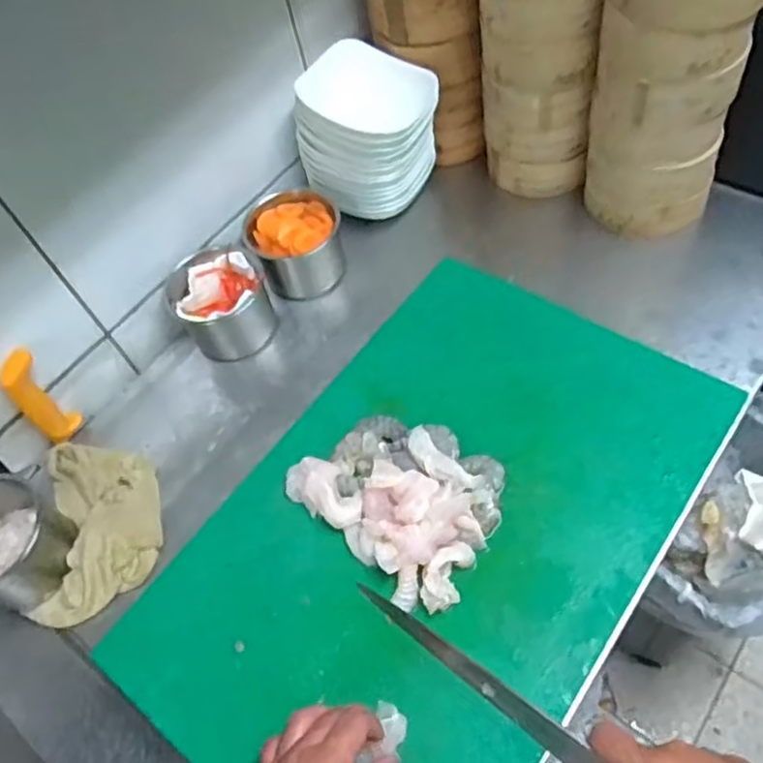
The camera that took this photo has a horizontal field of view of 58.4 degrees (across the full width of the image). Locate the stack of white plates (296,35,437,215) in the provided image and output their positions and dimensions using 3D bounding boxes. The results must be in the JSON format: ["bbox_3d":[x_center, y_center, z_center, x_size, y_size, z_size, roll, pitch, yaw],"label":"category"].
[{"bbox_3d":[-0.017,-0.339,0.931,0.140,0.173,0.145,21,63,22],"label":"stack of white plates"}]

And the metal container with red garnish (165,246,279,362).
[{"bbox_3d":[-0.204,-0.098,0.898,0.118,0.119,0.106,-22,56,-5],"label":"metal container with red garnish"}]

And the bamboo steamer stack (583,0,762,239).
[{"bbox_3d":[0.316,-0.366,0.740,0.172,0.442,0.137,17,62,20],"label":"bamboo steamer stack"}]

